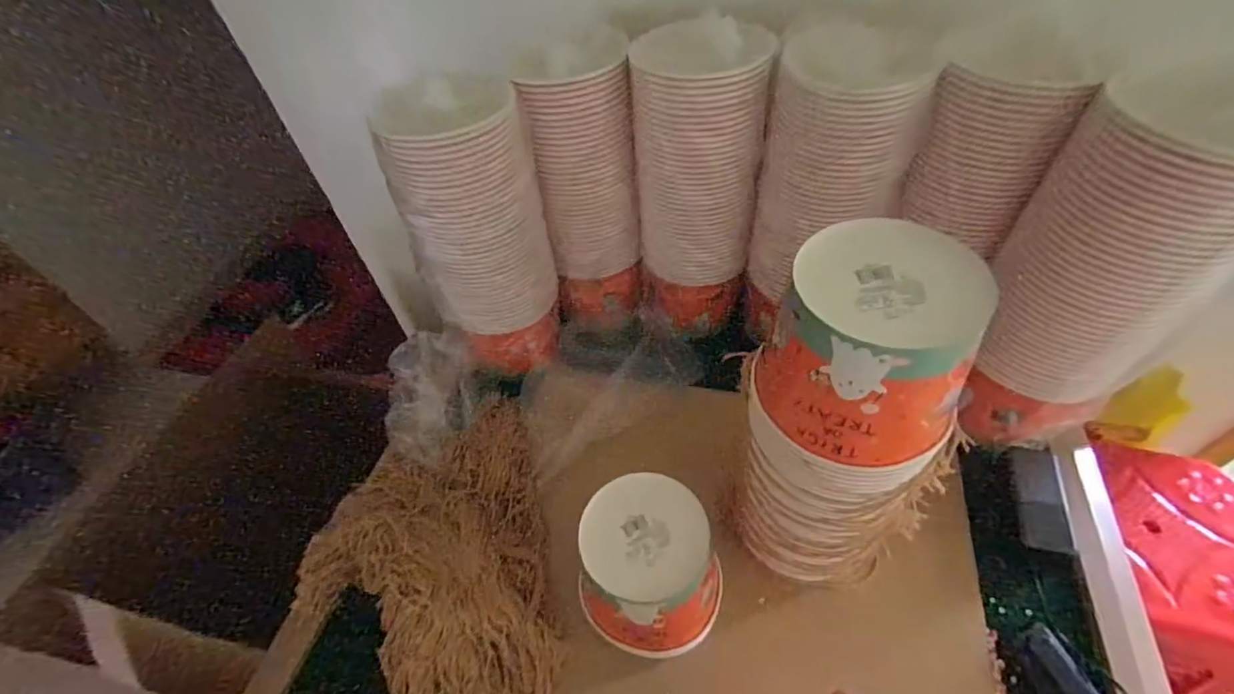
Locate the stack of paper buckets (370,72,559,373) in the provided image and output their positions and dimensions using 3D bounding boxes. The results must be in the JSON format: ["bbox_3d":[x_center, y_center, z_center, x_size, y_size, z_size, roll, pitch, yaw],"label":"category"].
[{"bbox_3d":[-0.175,-0.140,0.715,0.170,0.388,0.146,-15,49,-6],"label":"stack of paper buckets"}]

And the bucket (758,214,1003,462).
[{"bbox_3d":[0.188,0.003,0.403,0.126,0.142,0.125,-3,49,4],"label":"bucket"}]

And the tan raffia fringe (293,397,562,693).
[{"bbox_3d":[-0.236,0.244,0.662,0.305,0.061,0.382,-11,49,-3],"label":"tan raffia fringe"}]

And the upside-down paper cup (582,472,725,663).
[{"bbox_3d":[0.036,0.234,0.566,0.138,0.139,0.134,-3,49,4],"label":"upside-down paper cup"}]

